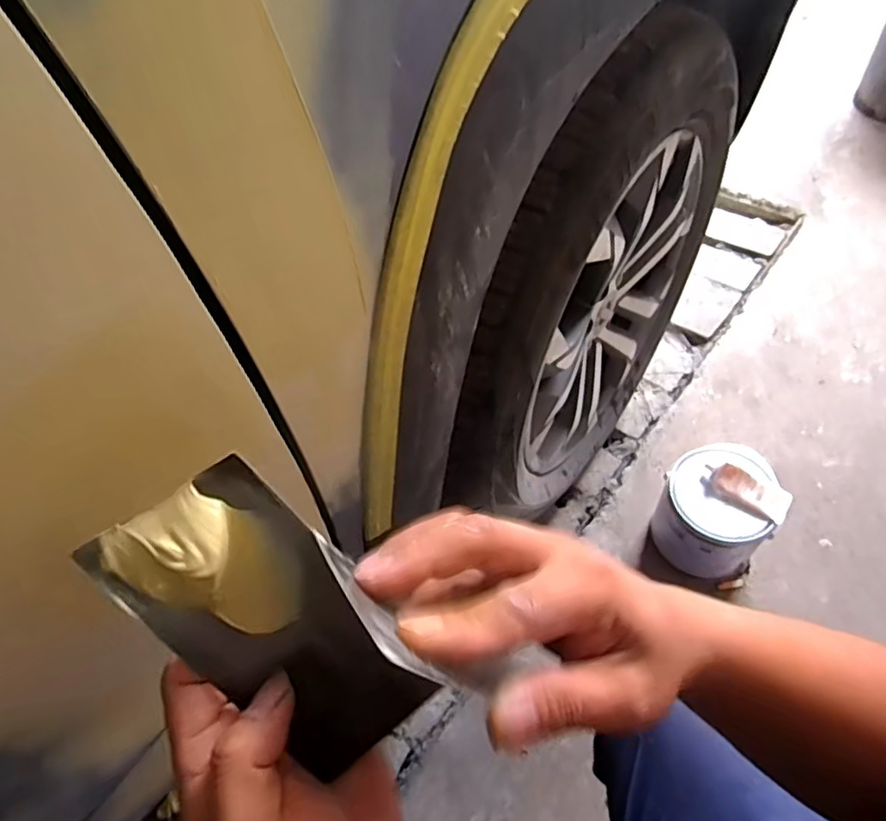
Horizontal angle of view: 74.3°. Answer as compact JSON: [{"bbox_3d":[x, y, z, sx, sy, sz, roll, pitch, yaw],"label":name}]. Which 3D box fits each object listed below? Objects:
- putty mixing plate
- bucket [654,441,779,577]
[{"bbox_3d":[-0.062,0.088,0.231,0.067,0.140,0.019,-41,18,-6],"label":"putty mixing plate"},{"bbox_3d":[0.426,0.157,0.923,0.160,0.184,0.181,24,61,21],"label":"bucket"}]

